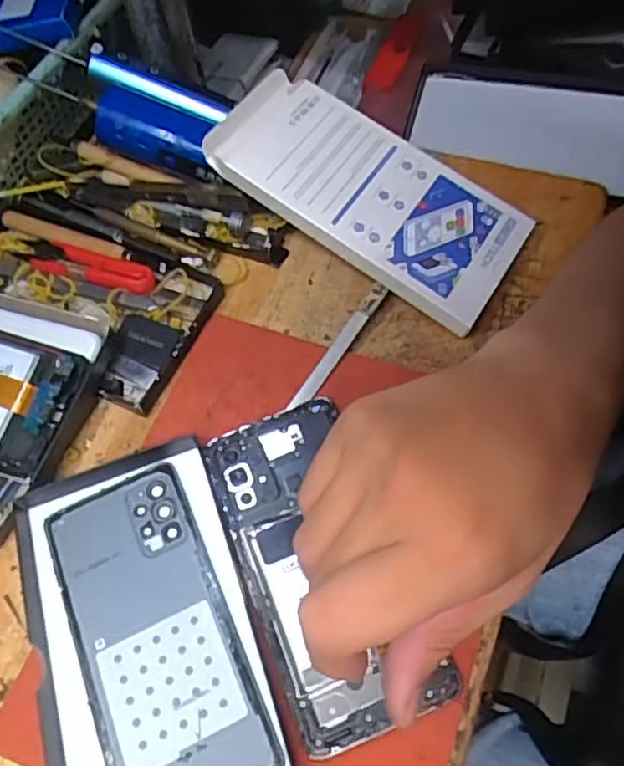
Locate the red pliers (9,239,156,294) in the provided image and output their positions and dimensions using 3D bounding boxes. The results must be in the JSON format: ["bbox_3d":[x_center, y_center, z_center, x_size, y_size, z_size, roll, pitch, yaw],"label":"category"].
[{"bbox_3d":[-0.149,-0.078,0.412,0.099,0.007,0.026,17,66,13],"label":"red pliers"}]

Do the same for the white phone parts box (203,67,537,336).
[{"bbox_3d":[0.035,-0.118,0.395,0.195,0.015,0.090,32,73,2],"label":"white phone parts box"}]

